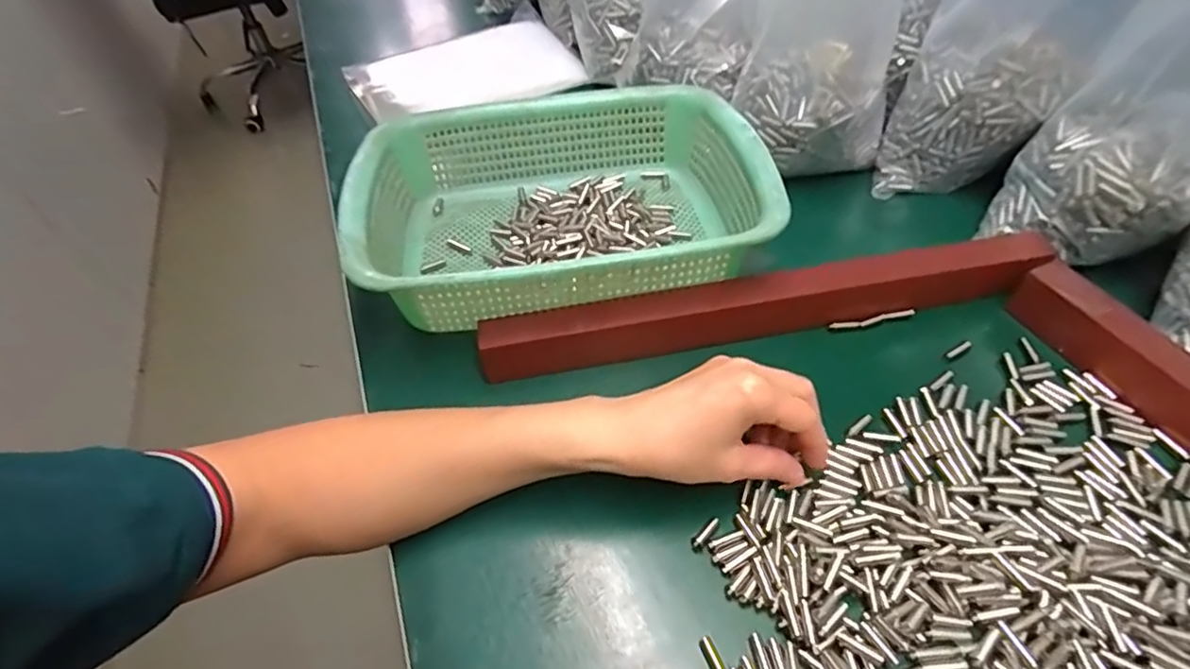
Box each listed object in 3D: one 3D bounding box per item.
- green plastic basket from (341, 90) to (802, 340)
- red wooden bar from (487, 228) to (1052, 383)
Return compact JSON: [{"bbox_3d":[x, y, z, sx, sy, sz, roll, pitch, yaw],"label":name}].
[{"bbox_3d":[-0.026,-0.100,0.463,0.294,0.078,0.223,-12,50,-4],"label":"green plastic basket"},{"bbox_3d":[0.119,-0.024,0.413,0.393,0.039,0.031,-11,50,-4],"label":"red wooden bar"}]

